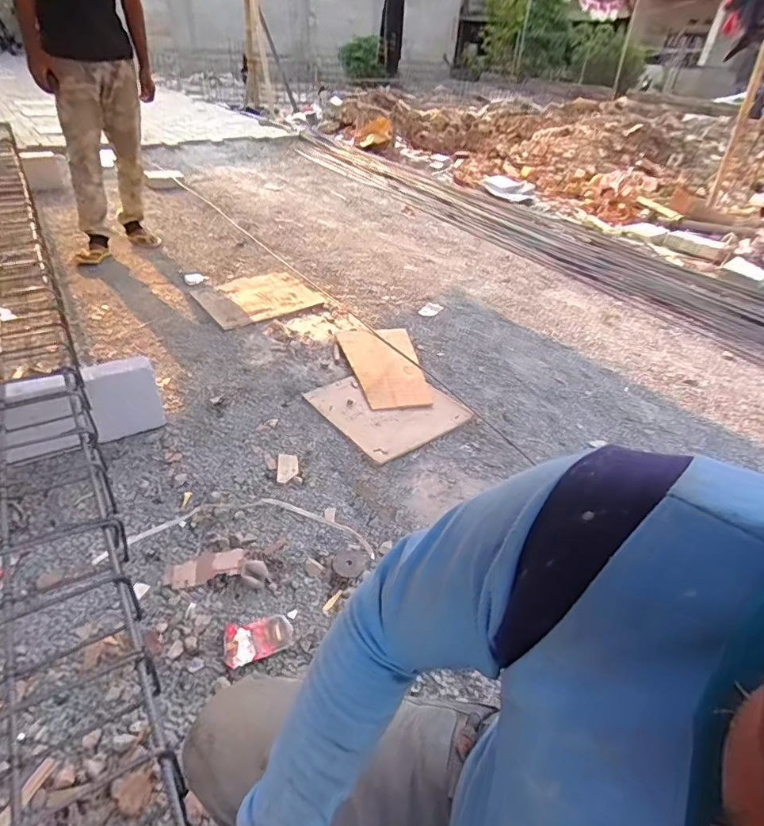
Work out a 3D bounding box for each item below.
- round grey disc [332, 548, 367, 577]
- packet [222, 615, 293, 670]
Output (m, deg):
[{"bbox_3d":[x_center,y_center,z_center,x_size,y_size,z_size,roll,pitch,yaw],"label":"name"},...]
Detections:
[{"bbox_3d":[-0.071,0.329,1.044,0.071,0.009,0.074,4,38,-3],"label":"round grey disc"},{"bbox_3d":[-0.234,0.426,0.894,0.125,0.015,0.081,-7,40,-16],"label":"packet"}]

